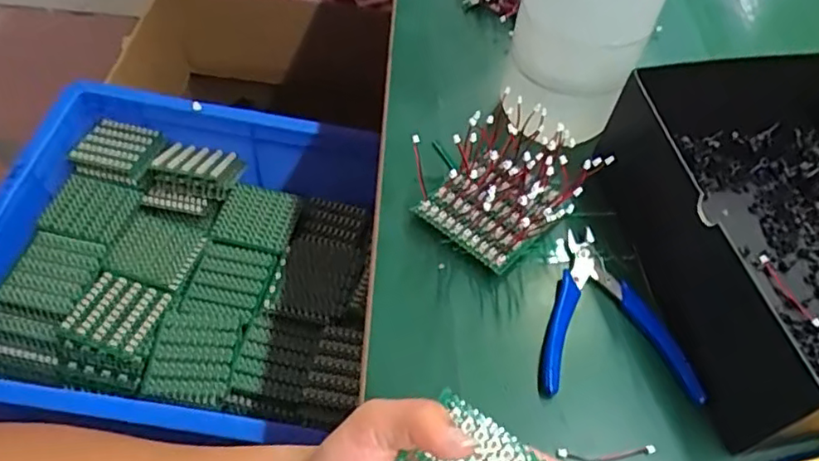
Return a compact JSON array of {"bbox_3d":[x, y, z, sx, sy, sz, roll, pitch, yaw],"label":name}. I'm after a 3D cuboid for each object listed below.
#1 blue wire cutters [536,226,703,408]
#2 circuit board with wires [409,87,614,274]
[{"bbox_3d":[0.134,0.054,0.401,0.101,0.017,0.116,7,54,0],"label":"blue wire cutters"},{"bbox_3d":[0.061,-0.035,0.432,0.099,0.072,0.112,-35,63,-26],"label":"circuit board with wires"}]

